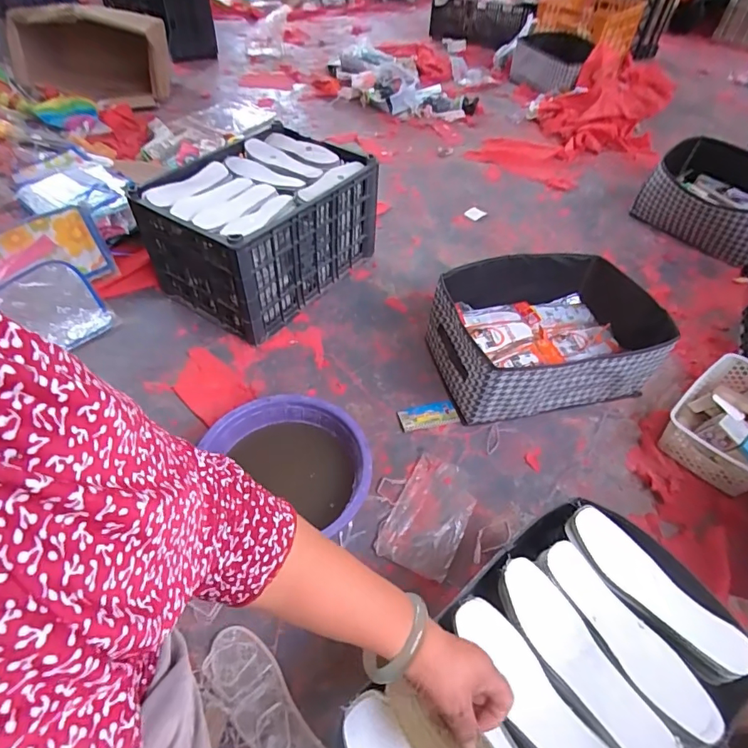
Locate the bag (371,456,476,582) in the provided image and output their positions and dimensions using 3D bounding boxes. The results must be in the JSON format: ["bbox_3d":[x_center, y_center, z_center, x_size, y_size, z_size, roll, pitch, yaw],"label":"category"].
[{"bbox_3d":[0.100,0.247,0.835,0.127,0.016,0.201,22,51,18],"label":"bag"}]

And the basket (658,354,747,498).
[{"bbox_3d":[0.730,0.091,0.947,0.293,0.089,0.194,-32,56,-26],"label":"basket"}]

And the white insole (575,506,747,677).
[{"bbox_3d":[0.344,0.262,0.581,0.060,0.025,0.220,-27,55,-21],"label":"white insole"}]

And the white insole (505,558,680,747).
[{"bbox_3d":[0.232,0.320,0.528,0.068,0.025,0.228,-28,54,-23],"label":"white insole"}]

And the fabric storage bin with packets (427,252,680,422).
[{"bbox_3d":[0.372,-0.084,1.031,0.460,0.192,0.323,-12,49,-11],"label":"fabric storage bin with packets"}]

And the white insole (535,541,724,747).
[{"bbox_3d":[0.299,0.299,0.551,0.078,0.022,0.229,-23,52,-20],"label":"white insole"}]

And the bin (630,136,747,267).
[{"bbox_3d":[1.053,-0.523,1.423,0.320,0.166,0.415,-34,56,-27],"label":"bin"}]

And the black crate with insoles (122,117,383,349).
[{"bbox_3d":[-0.279,-0.378,1.202,0.406,0.273,0.488,29,54,23],"label":"black crate with insoles"}]

